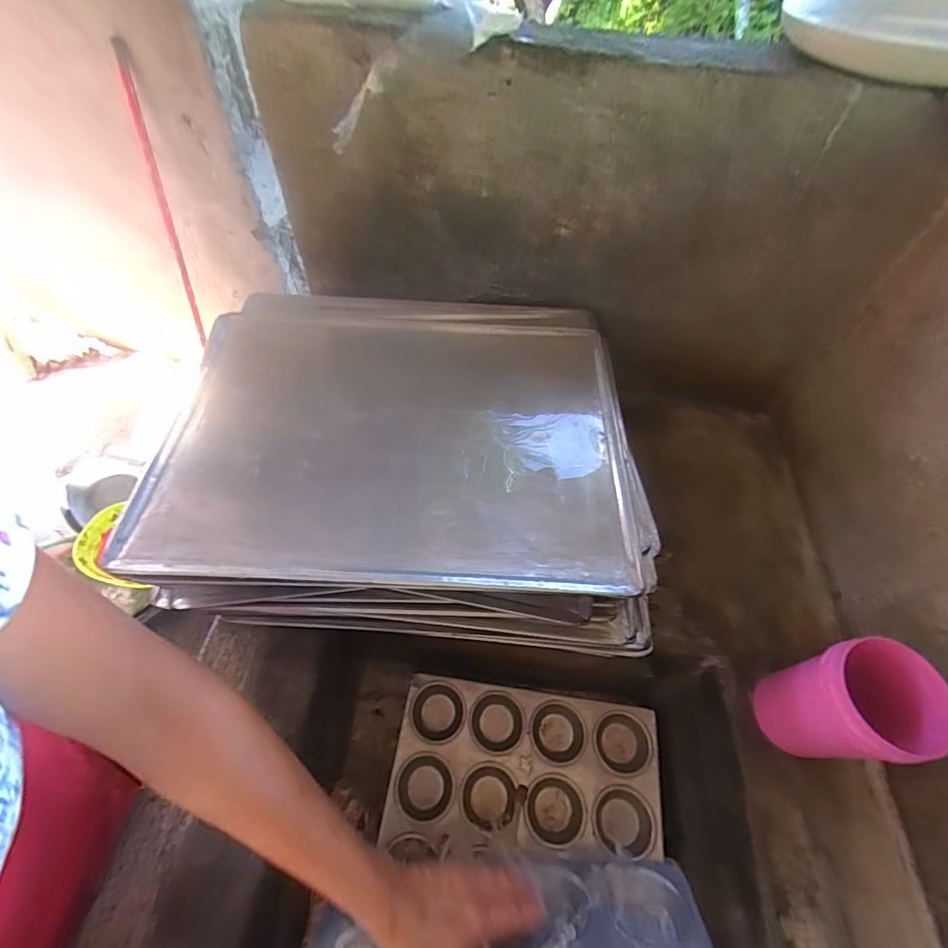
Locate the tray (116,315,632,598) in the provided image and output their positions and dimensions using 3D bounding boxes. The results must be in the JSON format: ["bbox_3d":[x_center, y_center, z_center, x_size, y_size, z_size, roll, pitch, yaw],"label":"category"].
[{"bbox_3d":[-0.077,-0.048,0.481,0.442,0.019,0.332,2,55,0],"label":"tray"}]

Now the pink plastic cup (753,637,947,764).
[{"bbox_3d":[0.316,0.209,0.409,0.074,0.153,0.086,-8,56,-7],"label":"pink plastic cup"}]

